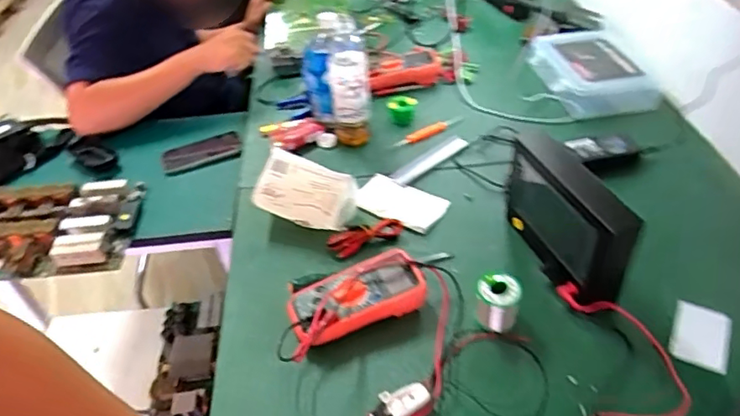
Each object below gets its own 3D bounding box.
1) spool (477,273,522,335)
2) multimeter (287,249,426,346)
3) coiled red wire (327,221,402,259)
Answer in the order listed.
[{"bbox_3d":[0.159,0.114,0.702,0.054,0.065,0.052,10,44,17],"label":"spool"},{"bbox_3d":[-0.015,0.117,0.733,0.172,0.045,0.087,-19,44,-15],"label":"multimeter"},{"bbox_3d":[-0.006,0.039,0.833,0.110,0.024,0.033,-18,43,-13],"label":"coiled red wire"}]

